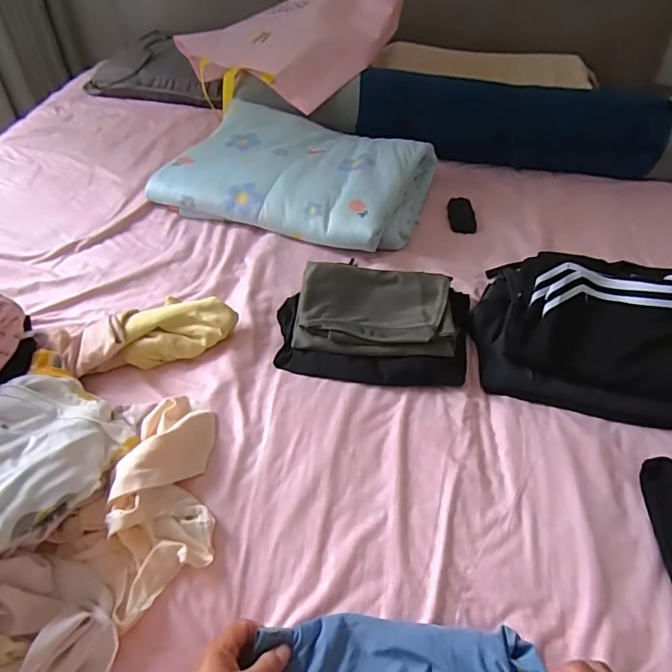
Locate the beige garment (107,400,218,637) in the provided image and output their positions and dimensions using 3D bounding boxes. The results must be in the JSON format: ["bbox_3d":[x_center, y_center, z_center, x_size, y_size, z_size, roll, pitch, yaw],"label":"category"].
[{"bbox_3d":[-0.192,0.176,0.547,0.102,0.061,0.236,-6,47,-7],"label":"beige garment"}]

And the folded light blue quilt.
[{"bbox_3d":[-0.076,-0.357,1.023,0.530,0.117,0.363,18,48,15],"label":"folded light blue quilt"}]

